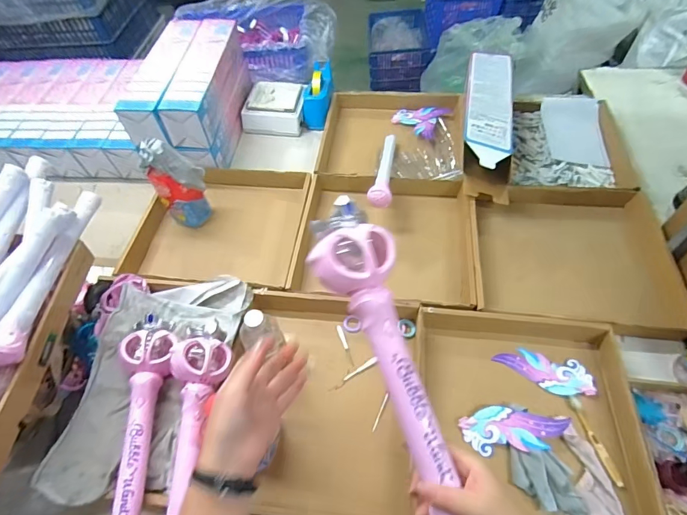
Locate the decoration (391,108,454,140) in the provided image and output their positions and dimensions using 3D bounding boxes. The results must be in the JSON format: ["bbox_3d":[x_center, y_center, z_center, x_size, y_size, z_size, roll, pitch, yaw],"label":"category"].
[{"bbox_3d":[0.218,-0.403,1.119,0.146,0.015,0.139,26,61,20],"label":"decoration"}]

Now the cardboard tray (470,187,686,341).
[{"bbox_3d":[0.474,-0.009,0.833,0.384,0.075,0.347,4,56,8],"label":"cardboard tray"}]

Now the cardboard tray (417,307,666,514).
[{"bbox_3d":[0.304,0.284,0.654,0.353,0.066,0.392,4,56,7],"label":"cardboard tray"}]

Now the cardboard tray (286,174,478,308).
[{"bbox_3d":[0.097,-0.040,0.893,0.387,0.074,0.345,6,56,8],"label":"cardboard tray"}]

